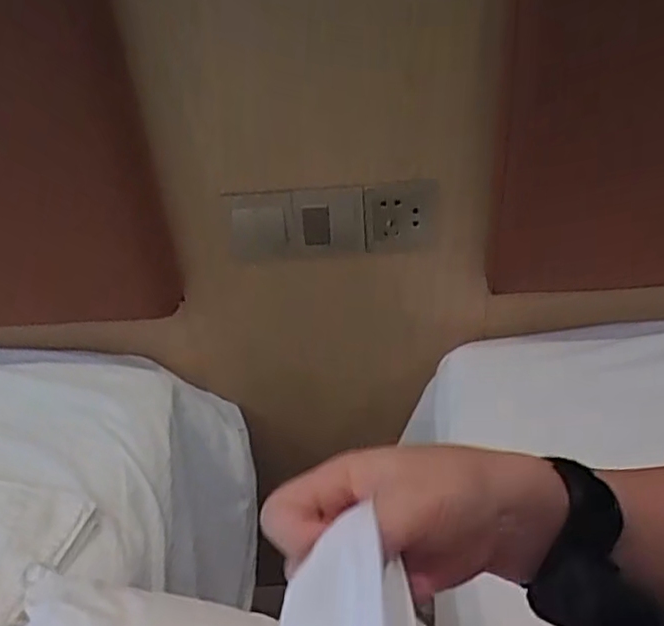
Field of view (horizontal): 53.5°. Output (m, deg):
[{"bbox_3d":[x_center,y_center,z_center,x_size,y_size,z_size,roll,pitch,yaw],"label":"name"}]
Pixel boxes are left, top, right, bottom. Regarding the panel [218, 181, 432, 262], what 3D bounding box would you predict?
[{"bbox_3d":[-0.001,-0.116,0.837,0.261,0.101,0.018,-4,40,4],"label":"panel"}]

